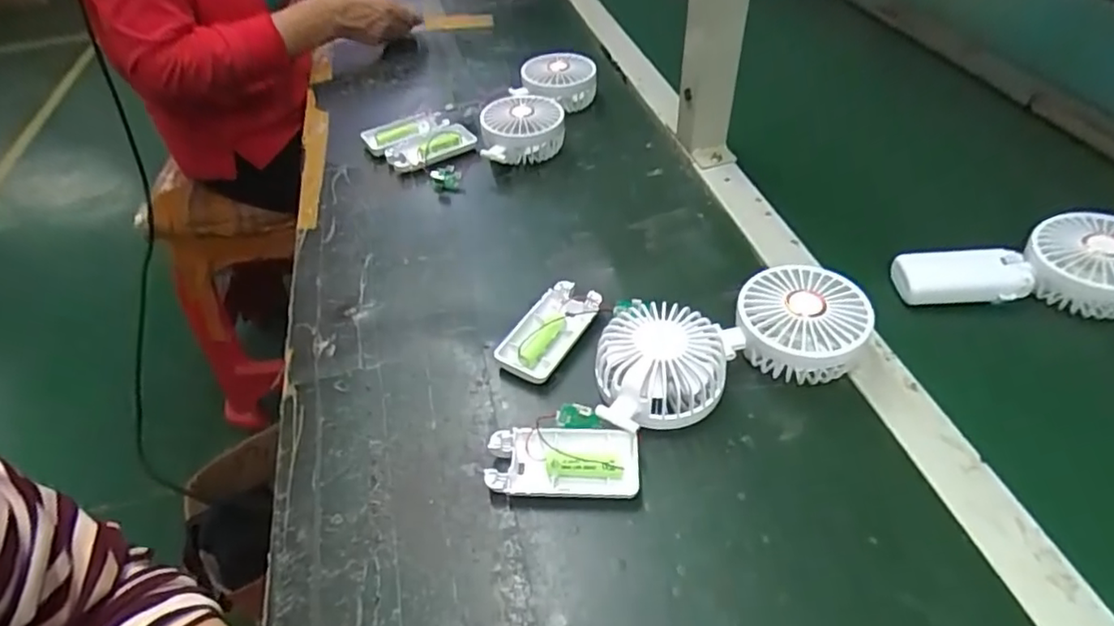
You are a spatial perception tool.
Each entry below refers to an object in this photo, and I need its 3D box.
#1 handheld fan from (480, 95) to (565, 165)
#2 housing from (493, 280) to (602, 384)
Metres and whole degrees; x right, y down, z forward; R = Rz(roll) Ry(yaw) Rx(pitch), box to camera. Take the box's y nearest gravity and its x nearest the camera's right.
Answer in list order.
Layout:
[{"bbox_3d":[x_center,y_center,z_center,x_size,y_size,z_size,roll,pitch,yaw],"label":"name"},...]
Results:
[{"bbox_3d":[-0.035,-0.197,0.665,0.084,0.048,0.090,-3,46,1],"label":"handheld fan"},{"bbox_3d":[-0.006,0.013,0.479,0.045,0.019,0.092,23,52,25],"label":"housing"}]

